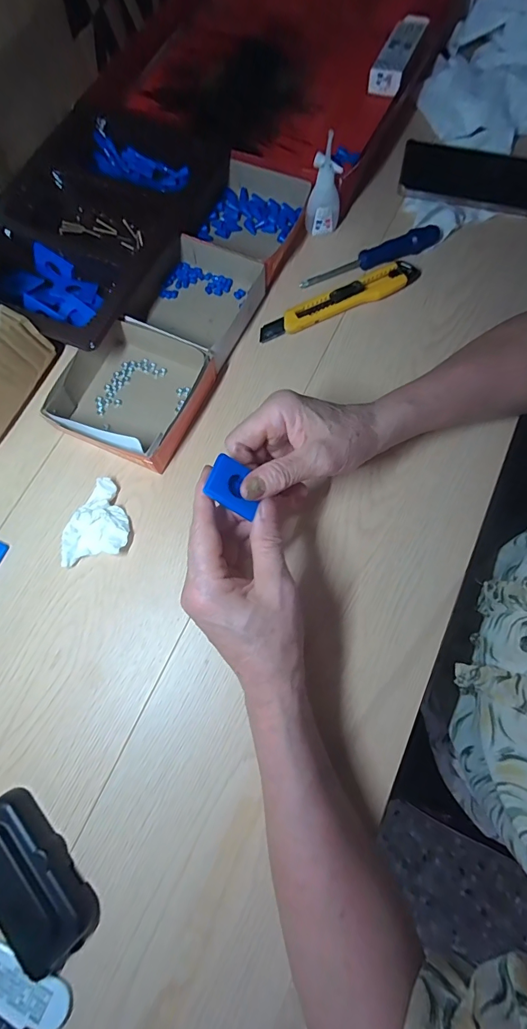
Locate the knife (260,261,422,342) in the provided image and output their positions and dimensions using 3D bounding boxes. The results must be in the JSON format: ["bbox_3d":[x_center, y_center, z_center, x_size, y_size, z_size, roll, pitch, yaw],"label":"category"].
[{"bbox_3d":[0.081,-0.220,0.424,0.179,0.015,0.028,-25,75,-6],"label":"knife"}]

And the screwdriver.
[{"bbox_3d":[0.116,-0.270,0.435,0.160,0.015,0.020,-24,75,-6],"label":"screwdriver"}]

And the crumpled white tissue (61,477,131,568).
[{"bbox_3d":[-0.150,0.005,0.362,0.059,0.018,0.067,-14,75,-3],"label":"crumpled white tissue"}]

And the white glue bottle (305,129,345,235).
[{"bbox_3d":[0.063,-0.328,0.416,0.028,0.083,0.027,34,78,10],"label":"white glue bottle"}]

